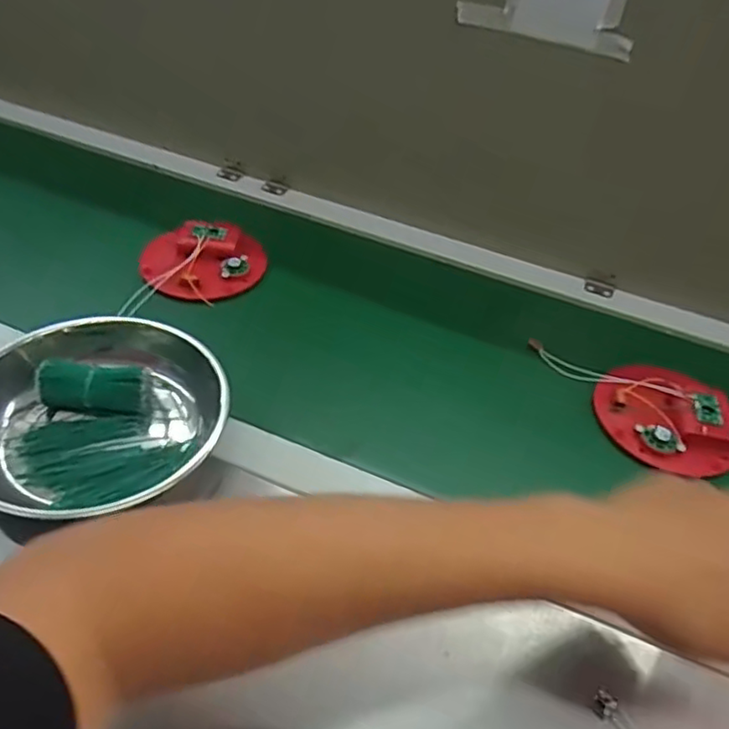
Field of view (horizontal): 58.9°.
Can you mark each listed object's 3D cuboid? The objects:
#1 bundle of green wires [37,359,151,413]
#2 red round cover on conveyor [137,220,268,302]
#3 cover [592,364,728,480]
[{"bbox_3d":[-0.203,0.020,0.489,0.079,0.033,0.026,6,43,-1],"label":"bundle of green wires"},{"bbox_3d":[-0.158,-0.104,0.635,0.103,0.017,0.111,4,43,-3],"label":"red round cover on conveyor"},{"bbox_3d":[0.255,0.043,0.542,0.118,0.020,0.101,32,48,24],"label":"cover"}]

